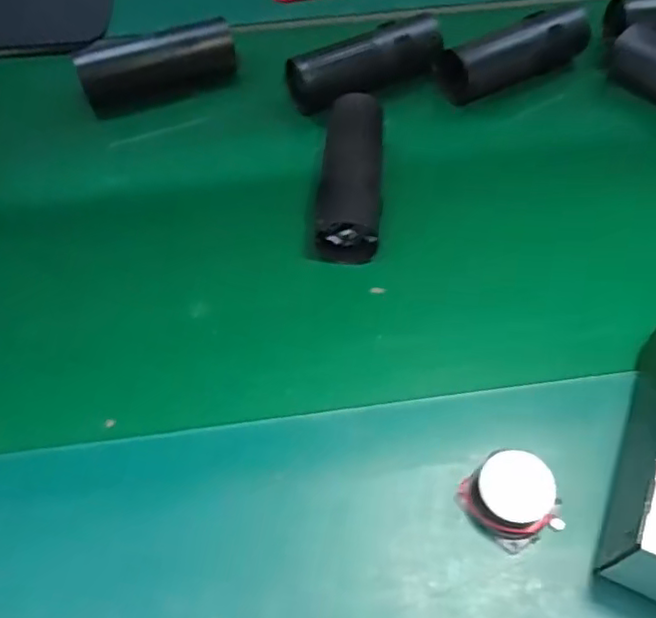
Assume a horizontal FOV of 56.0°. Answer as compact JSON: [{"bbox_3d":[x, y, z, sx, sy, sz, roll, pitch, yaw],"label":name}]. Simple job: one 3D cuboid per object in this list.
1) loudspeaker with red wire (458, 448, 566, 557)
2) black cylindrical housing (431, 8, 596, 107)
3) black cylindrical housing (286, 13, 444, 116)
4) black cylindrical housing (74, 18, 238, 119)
[{"bbox_3d":[0.116,0.120,0.387,0.047,0.035,0.055,-32,59,-18],"label":"loudspeaker with red wire"},{"bbox_3d":[0.194,-0.269,0.646,0.166,0.058,0.050,-23,57,-12],"label":"black cylindrical housing"},{"bbox_3d":[0.038,-0.251,0.638,0.160,0.059,0.053,-18,56,-9],"label":"black cylindrical housing"},{"bbox_3d":[-0.177,-0.251,0.648,0.155,0.063,0.050,-16,56,-7],"label":"black cylindrical housing"}]

